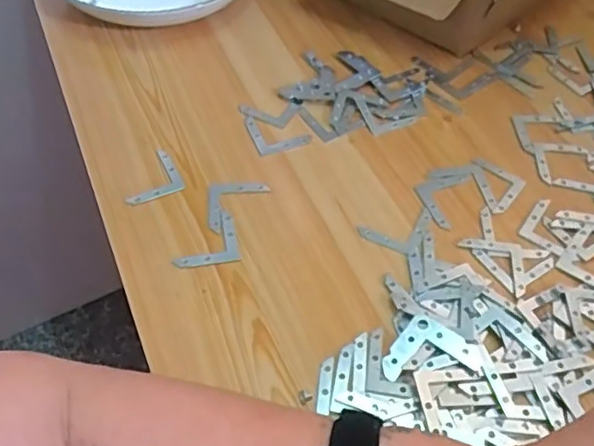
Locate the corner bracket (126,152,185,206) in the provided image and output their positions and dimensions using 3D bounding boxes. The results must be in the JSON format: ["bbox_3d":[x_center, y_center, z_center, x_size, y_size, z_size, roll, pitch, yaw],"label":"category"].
[{"bbox_3d":[-0.095,-0.028,0.432,0.029,0.005,0.054,20,48,0],"label":"corner bracket"}]

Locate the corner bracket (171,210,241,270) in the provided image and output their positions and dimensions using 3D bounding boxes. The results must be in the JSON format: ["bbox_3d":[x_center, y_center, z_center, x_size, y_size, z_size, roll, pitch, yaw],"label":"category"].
[{"bbox_3d":[-0.060,0.011,0.401,0.042,0.004,0.043,-7,52,-9],"label":"corner bracket"}]

